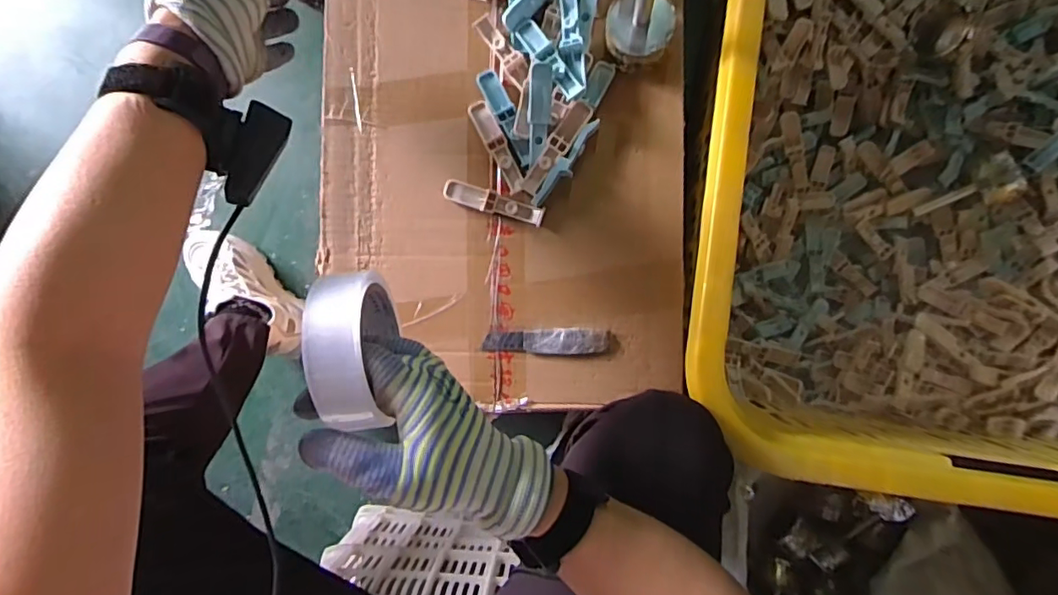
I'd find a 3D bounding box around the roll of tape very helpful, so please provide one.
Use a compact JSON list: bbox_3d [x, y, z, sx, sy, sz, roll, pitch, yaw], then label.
[{"bbox_3d":[-0.109,0.033,0.350,0.039,0.088,0.093,-6,88,3],"label":"roll of tape"}]

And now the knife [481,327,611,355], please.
[{"bbox_3d":[0.016,0.042,0.524,0.119,0.008,0.026,-1,89,3],"label":"knife"}]

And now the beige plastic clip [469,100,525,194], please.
[{"bbox_3d":[-0.031,-0.148,0.536,0.020,0.017,0.099,-28,87,2],"label":"beige plastic clip"}]

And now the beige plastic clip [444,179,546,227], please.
[{"bbox_3d":[-0.034,-0.093,0.535,0.100,0.013,0.021,17,90,3],"label":"beige plastic clip"}]

